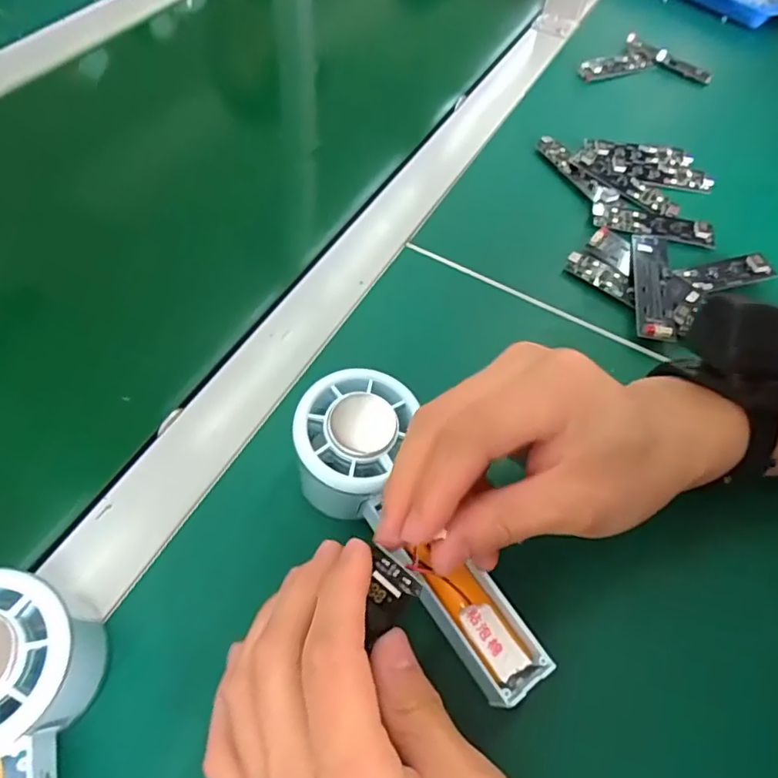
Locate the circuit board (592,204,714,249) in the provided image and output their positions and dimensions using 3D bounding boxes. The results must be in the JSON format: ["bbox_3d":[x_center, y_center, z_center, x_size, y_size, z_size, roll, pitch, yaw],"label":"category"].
[{"bbox_3d":[0.199,-0.123,0.430,0.090,0.008,0.026,10,56,-1],"label":"circuit board"}]

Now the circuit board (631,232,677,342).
[{"bbox_3d":[0.179,-0.071,0.389,0.025,0.009,0.101,12,56,1],"label":"circuit board"}]

